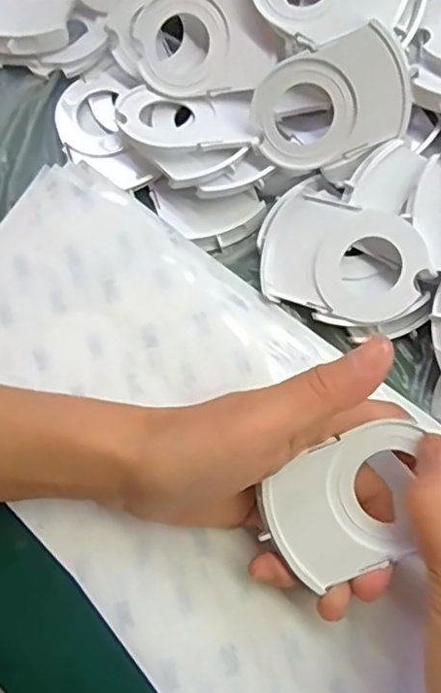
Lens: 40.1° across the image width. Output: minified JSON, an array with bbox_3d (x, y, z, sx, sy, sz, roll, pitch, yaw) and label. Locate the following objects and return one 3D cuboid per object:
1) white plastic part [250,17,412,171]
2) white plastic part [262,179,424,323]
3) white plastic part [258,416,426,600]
[{"bbox_3d":[0.054,-0.119,0.300,0.077,0.054,0.004,-19,30,15],"label":"white plastic part"},{"bbox_3d":[0.061,-0.045,0.303,0.078,0.013,0.055,15,95,16],"label":"white plastic part"},{"bbox_3d":[0.052,0.063,0.241,0.068,0.004,0.052,-24,87,6],"label":"white plastic part"}]

